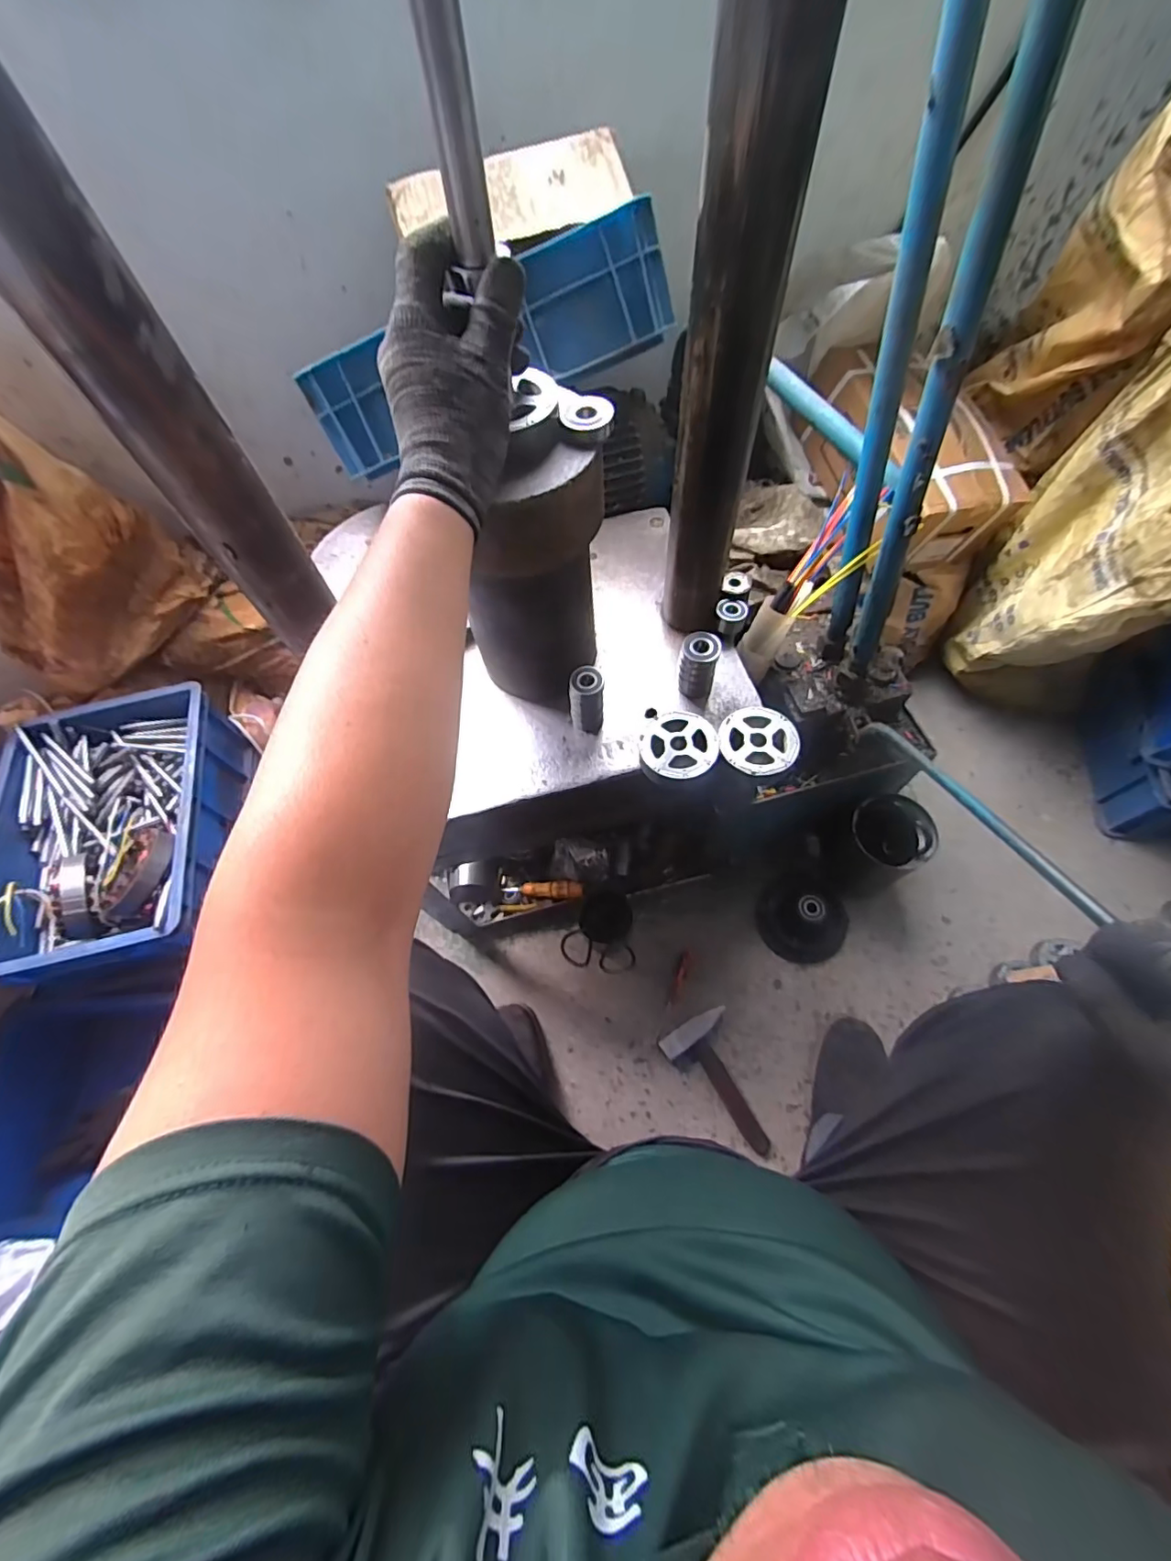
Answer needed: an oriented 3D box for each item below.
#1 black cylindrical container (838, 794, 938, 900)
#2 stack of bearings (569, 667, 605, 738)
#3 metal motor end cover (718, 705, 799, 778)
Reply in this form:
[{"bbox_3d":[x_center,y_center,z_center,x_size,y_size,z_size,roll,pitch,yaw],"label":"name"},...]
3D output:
[{"bbox_3d":[0.450,0.103,0.855,0.113,0.153,0.111,-17,63,-5],"label":"black cylindrical container"},{"bbox_3d":[0.002,-0.080,0.571,0.034,0.071,0.040,1,63,5],"label":"stack of bearings"},{"bbox_3d":[0.173,-0.041,0.551,0.077,0.009,0.077,-15,63,-4],"label":"metal motor end cover"}]

